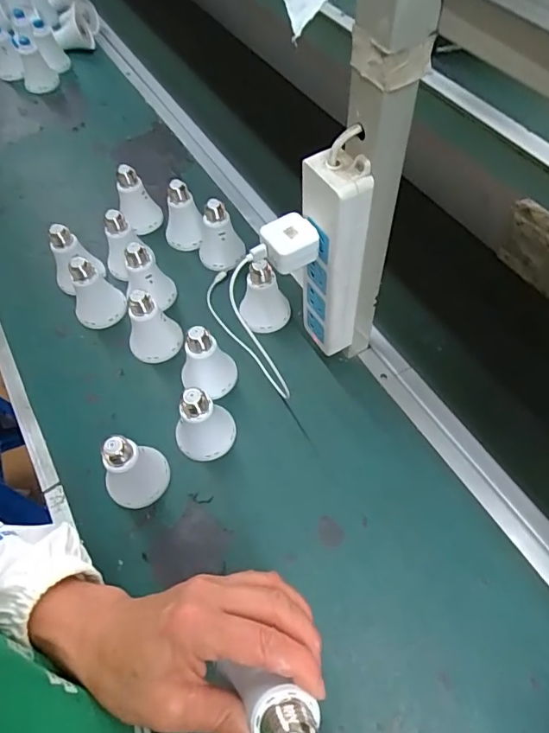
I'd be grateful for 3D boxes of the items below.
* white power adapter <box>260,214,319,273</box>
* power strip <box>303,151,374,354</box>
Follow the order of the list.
[{"bbox_3d":[0.012,-0.107,0.425,0.043,0.028,0.039,-30,61,-14],"label":"white power adapter"},{"bbox_3d":[0.057,-0.095,0.466,0.052,0.219,0.057,-16,59,-6],"label":"power strip"}]

